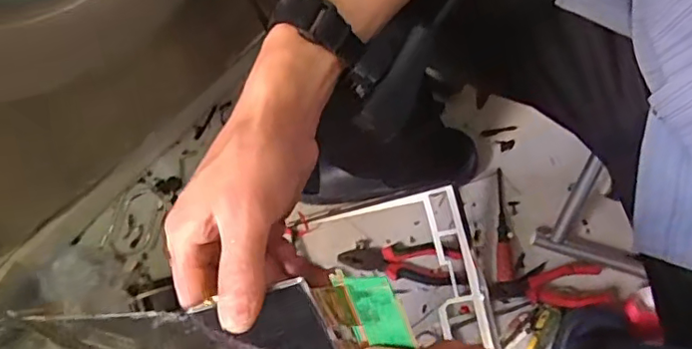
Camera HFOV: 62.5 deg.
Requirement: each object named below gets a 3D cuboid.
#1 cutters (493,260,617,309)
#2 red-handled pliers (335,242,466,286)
[{"bbox_3d":[0.289,0.152,0.788,0.173,0.023,0.060,-3,71,-1],"label":"cutters"},{"bbox_3d":[0.081,0.121,0.808,0.174,0.014,0.055,7,71,3],"label":"red-handled pliers"}]

